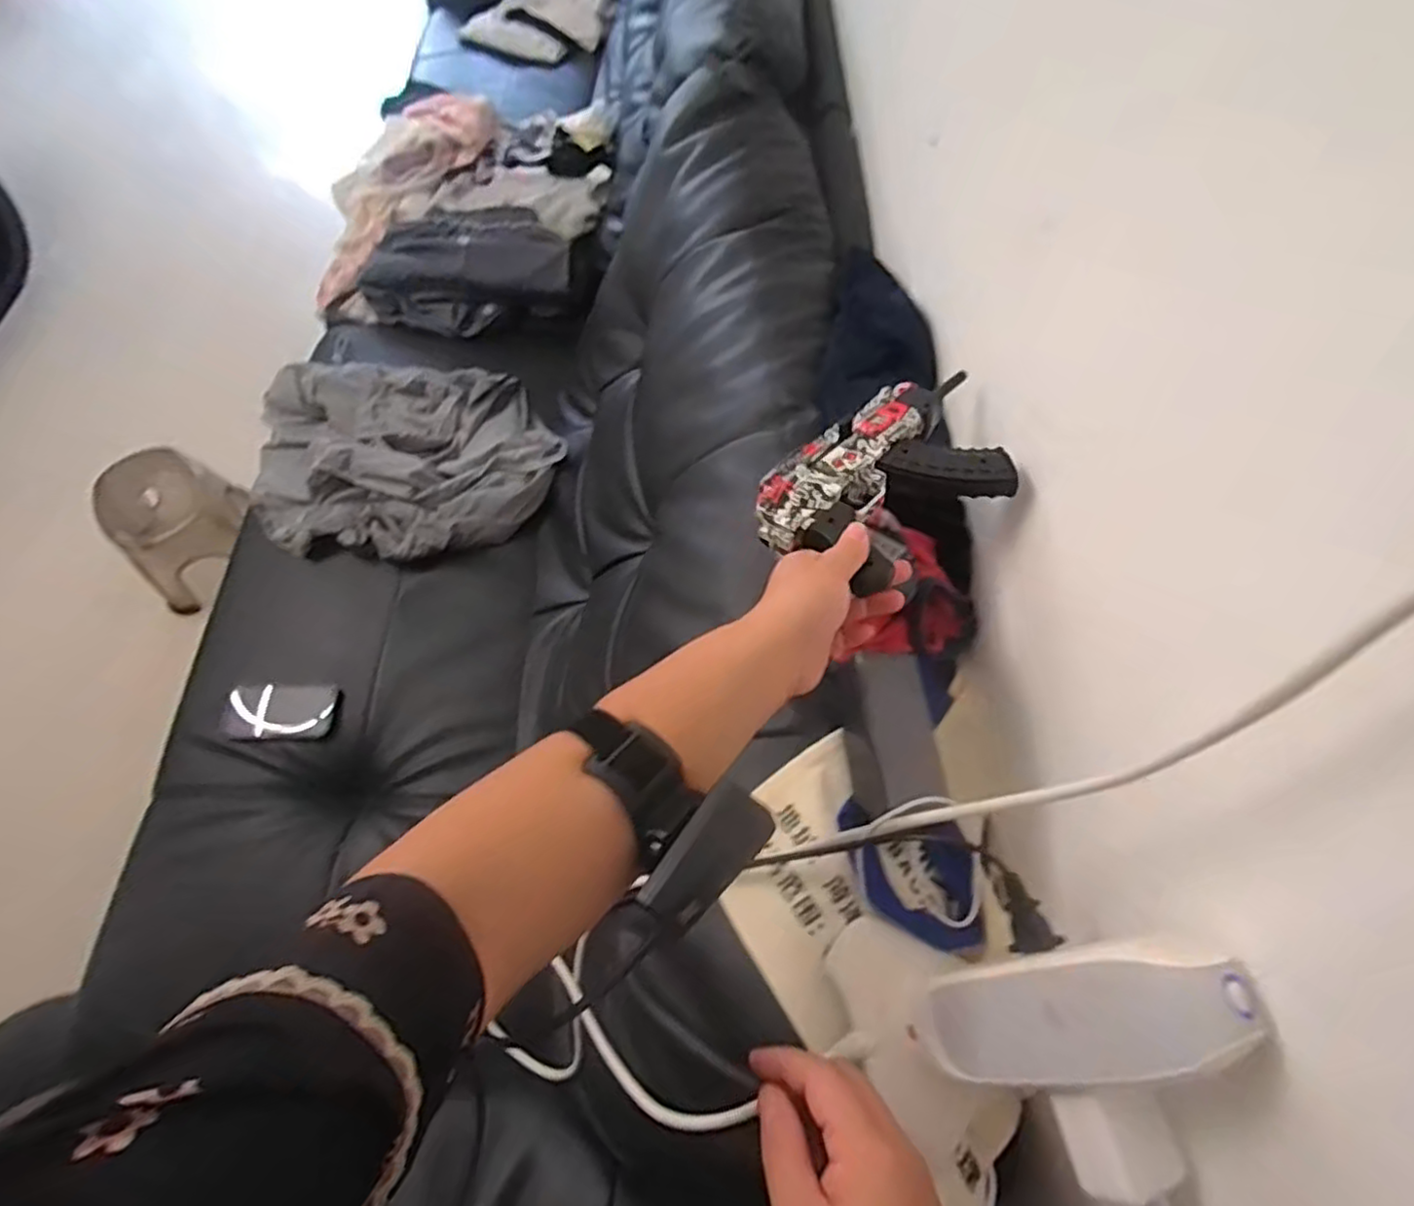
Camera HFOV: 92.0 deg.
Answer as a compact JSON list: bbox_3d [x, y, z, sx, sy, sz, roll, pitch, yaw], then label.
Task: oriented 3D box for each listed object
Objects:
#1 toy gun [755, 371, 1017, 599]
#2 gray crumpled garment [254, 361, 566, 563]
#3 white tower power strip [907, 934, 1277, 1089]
[{"bbox_3d":[0.136,-0.097,0.510,0.211,0.043,0.130,-35,71,-14],"label":"toy gun"},{"bbox_3d":[-0.544,-0.276,1.216,0.551,0.081,0.421,1,66,0],"label":"gray crumpled garment"},{"bbox_3d":[0.178,0.205,0.341,0.035,0.165,0.060,-3,61,-40],"label":"white tower power strip"}]

